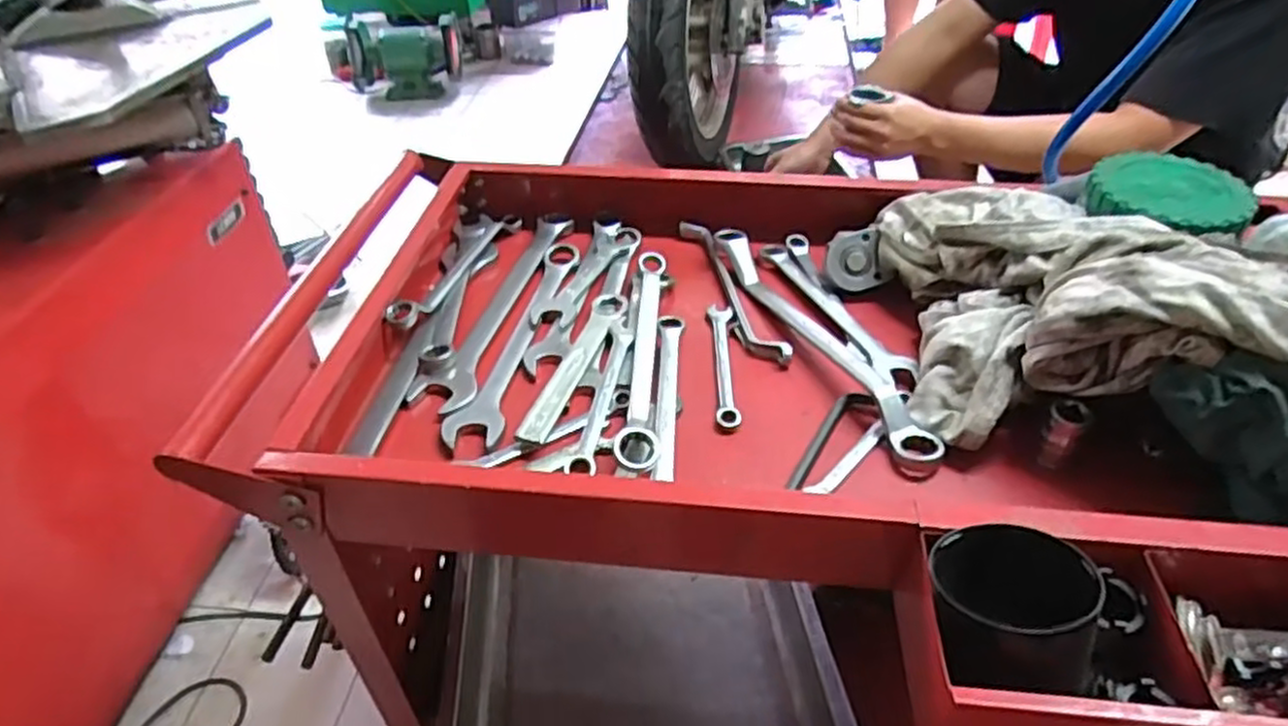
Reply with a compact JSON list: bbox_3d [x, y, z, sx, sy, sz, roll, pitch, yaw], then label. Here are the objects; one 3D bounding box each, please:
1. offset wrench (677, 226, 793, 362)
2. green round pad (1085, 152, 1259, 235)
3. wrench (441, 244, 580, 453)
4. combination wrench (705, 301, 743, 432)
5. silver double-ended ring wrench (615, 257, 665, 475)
[{"bbox_3d":[0.063,-0.058,0.573,0.023,0.015,0.176,-12,42,-13],"label":"offset wrench"},{"bbox_3d":[0.344,-0.108,0.495,0.087,0.019,0.084,0,41,0],"label":"green round pad"},{"bbox_3d":[-0.087,-0.021,0.538,0.035,0.012,0.214,7,41,9],"label":"wrench"},{"bbox_3d":[0.055,-0.001,0.517,0.018,0.006,0.121,0,41,0],"label":"combination wrench"},{"bbox_3d":[0.003,-0.011,0.511,0.024,0.019,0.215,2,41,3],"label":"silver double-ended ring wrench"}]

